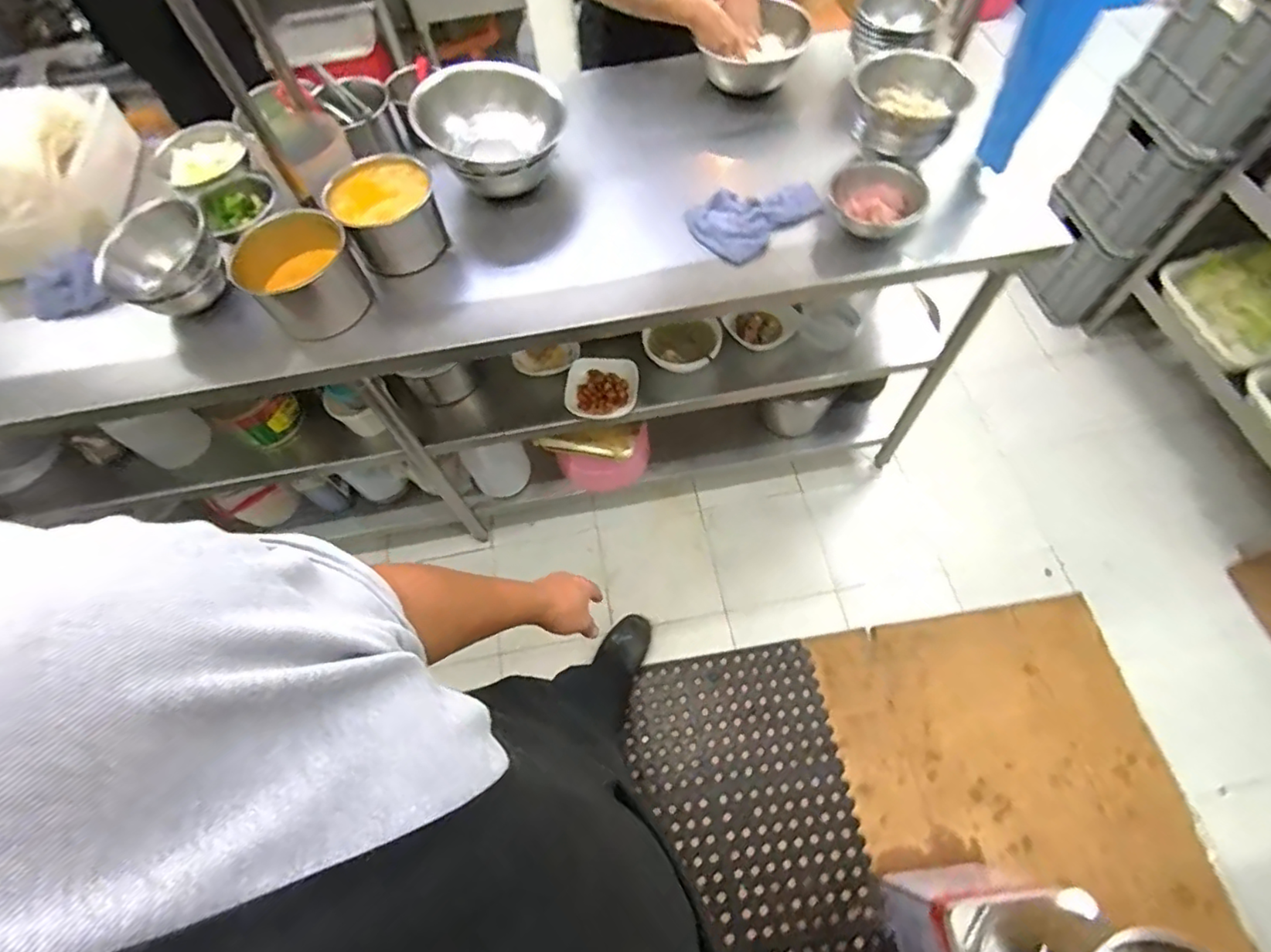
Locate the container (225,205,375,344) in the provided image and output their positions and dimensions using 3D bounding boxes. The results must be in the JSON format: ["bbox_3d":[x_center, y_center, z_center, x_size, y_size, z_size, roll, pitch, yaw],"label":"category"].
[{"bbox_3d":[-0.554,-0.334,0.982,0.205,0.104,0.178,38,71,20],"label":"container"}]

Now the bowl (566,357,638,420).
[{"bbox_3d":[-0.073,-0.192,1.302,0.146,0.030,0.132,2,93,-1],"label":"bowl"}]

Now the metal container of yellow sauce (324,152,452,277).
[{"bbox_3d":[-0.426,-0.449,1.027,0.169,0.114,0.169,-34,66,-13],"label":"metal container of yellow sauce"}]

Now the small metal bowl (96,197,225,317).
[{"bbox_3d":[-0.788,-0.357,0.988,0.179,0.078,0.181,-30,65,-11],"label":"small metal bowl"}]

